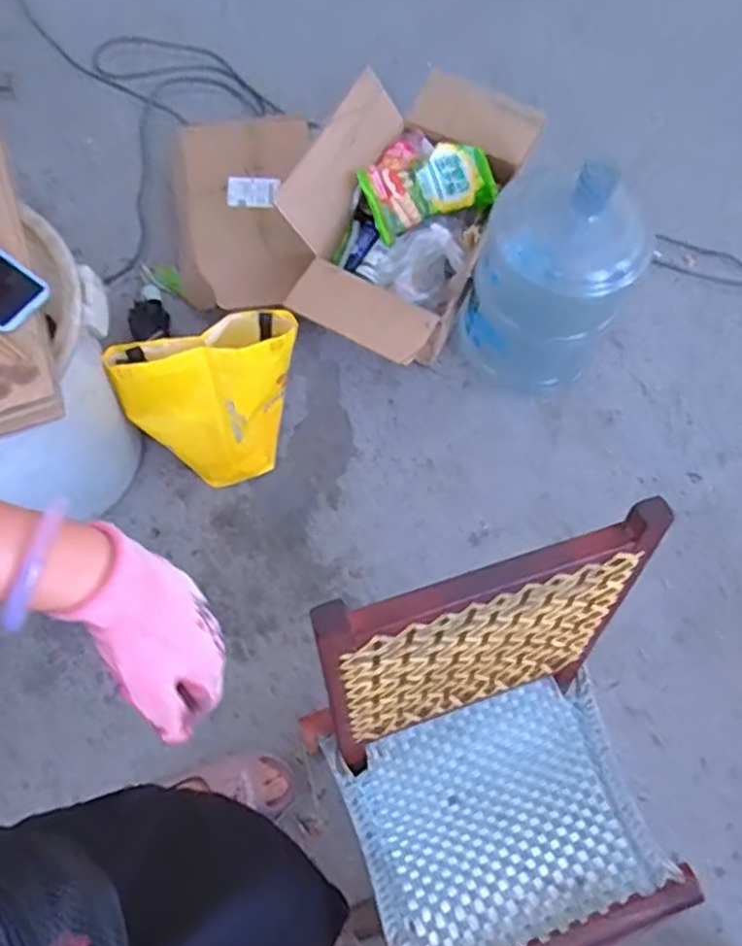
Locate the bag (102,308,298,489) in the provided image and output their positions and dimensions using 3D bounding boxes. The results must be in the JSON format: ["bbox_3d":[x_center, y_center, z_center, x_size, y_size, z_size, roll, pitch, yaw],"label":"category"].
[{"bbox_3d":[-0.262,-0.110,1.225,0.298,0.289,0.184,-13,70,-7],"label":"bag"}]

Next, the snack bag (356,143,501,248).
[{"bbox_3d":[0.107,-0.524,1.302,0.232,0.052,0.135,-22,93,2],"label":"snack bag"}]

